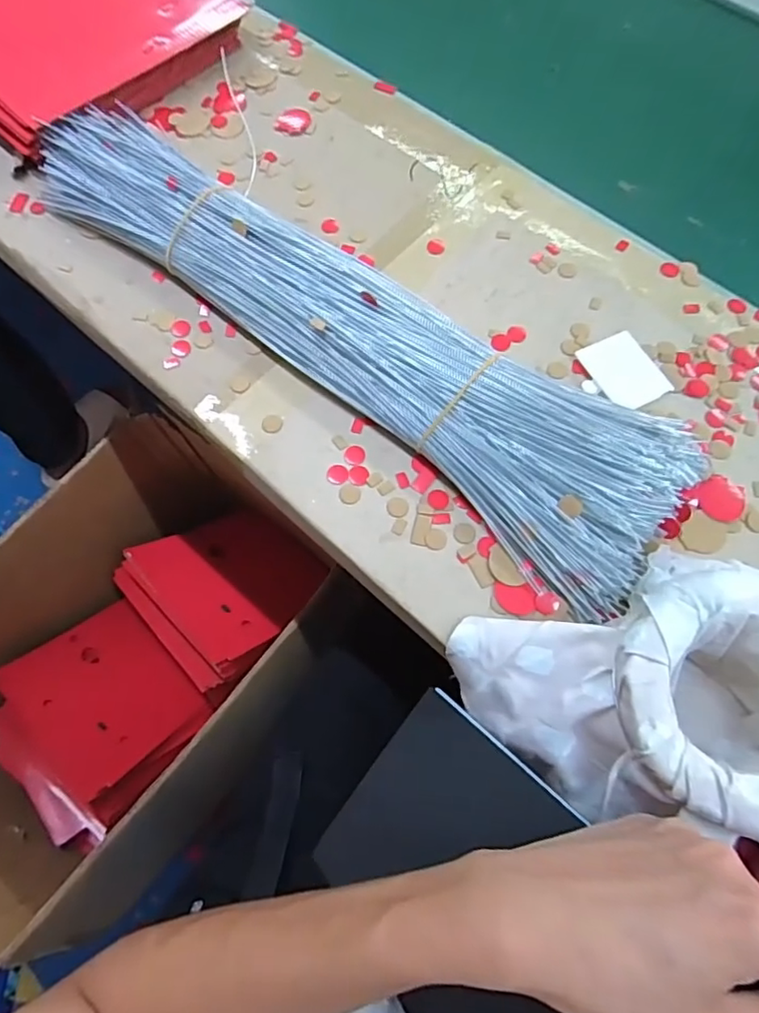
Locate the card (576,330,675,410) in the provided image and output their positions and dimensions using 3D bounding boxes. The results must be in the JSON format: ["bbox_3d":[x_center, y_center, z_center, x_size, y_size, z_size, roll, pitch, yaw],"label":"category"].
[{"bbox_3d":[0.172,-0.095,0.413,0.044,0.004,0.056,-26,71,-8],"label":"card"}]

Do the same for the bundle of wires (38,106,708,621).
[{"bbox_3d":[-0.034,-0.139,0.415,0.533,0.043,0.120,39,75,15],"label":"bundle of wires"}]

